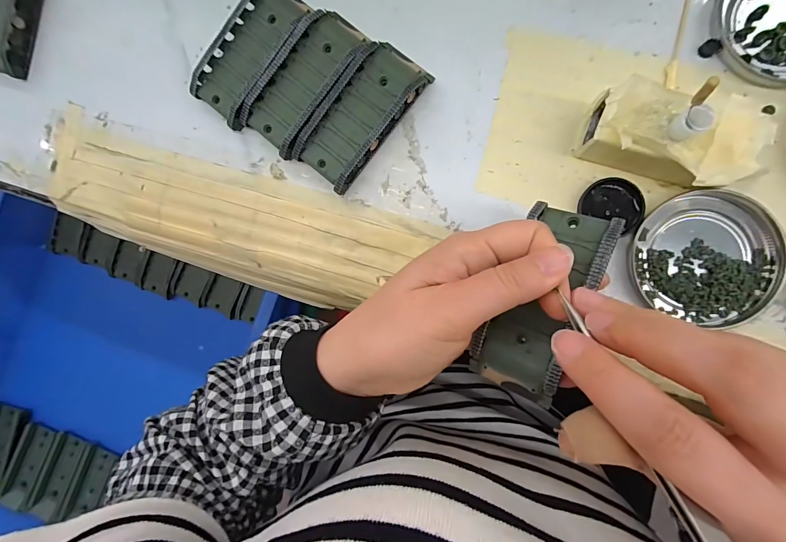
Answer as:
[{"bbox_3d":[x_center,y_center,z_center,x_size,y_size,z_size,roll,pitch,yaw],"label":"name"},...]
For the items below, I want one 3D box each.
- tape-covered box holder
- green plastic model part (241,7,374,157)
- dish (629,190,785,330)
[{"bbox_3d":[0.151,-0.073,0.200,0.085,0.046,0.049,18,93,8],"label":"tape-covered box holder"},{"bbox_3d":[-0.058,-0.128,0.245,0.044,0.019,0.096,40,96,7],"label":"green plastic model part"},{"bbox_3d":[0.182,-0.007,0.213,0.079,0.009,0.072,0,90,9],"label":"dish"}]

